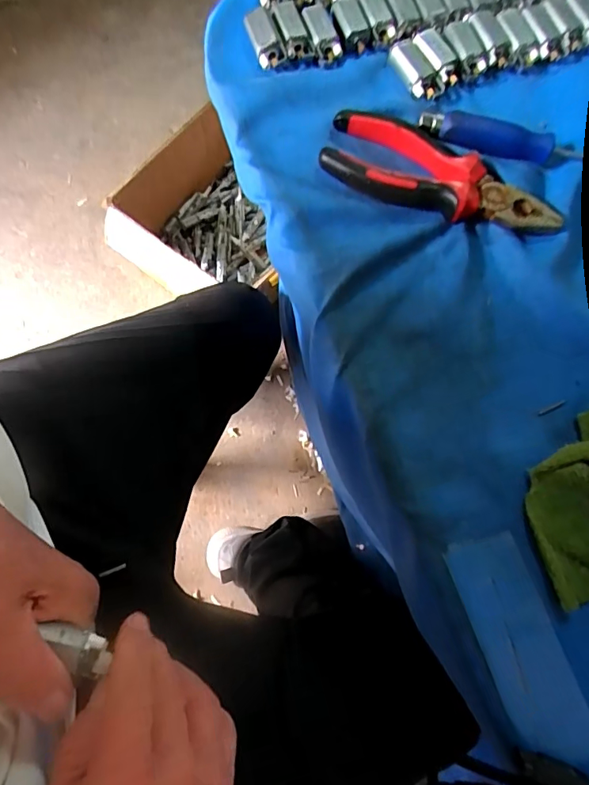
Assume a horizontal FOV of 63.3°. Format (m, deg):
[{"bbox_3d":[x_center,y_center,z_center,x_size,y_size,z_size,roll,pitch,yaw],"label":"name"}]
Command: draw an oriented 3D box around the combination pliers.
[{"bbox_3d":[0.097,-0.146,0.313,0.153,0.018,0.057,17,75,1],"label":"combination pliers"}]

